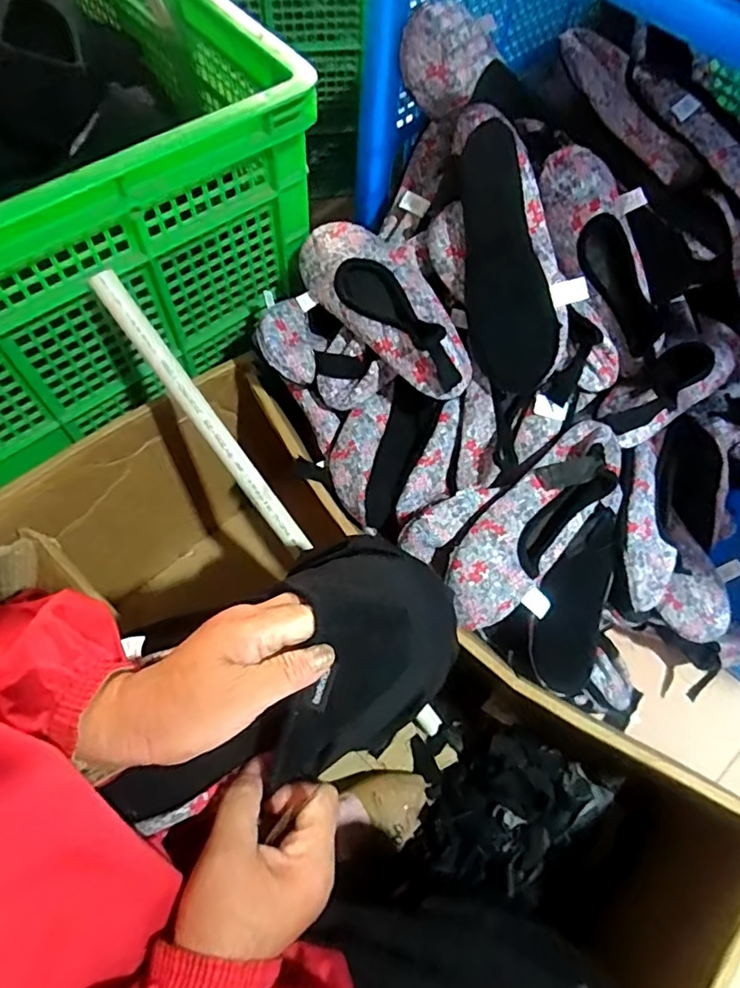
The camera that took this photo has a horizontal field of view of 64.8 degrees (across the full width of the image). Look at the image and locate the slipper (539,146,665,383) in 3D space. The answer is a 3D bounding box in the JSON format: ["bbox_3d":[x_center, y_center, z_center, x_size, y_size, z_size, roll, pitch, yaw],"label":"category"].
[{"bbox_3d":[0.261,-0.249,0.636,0.081,0.052,0.254,-37,108,-18],"label":"slipper"}]

